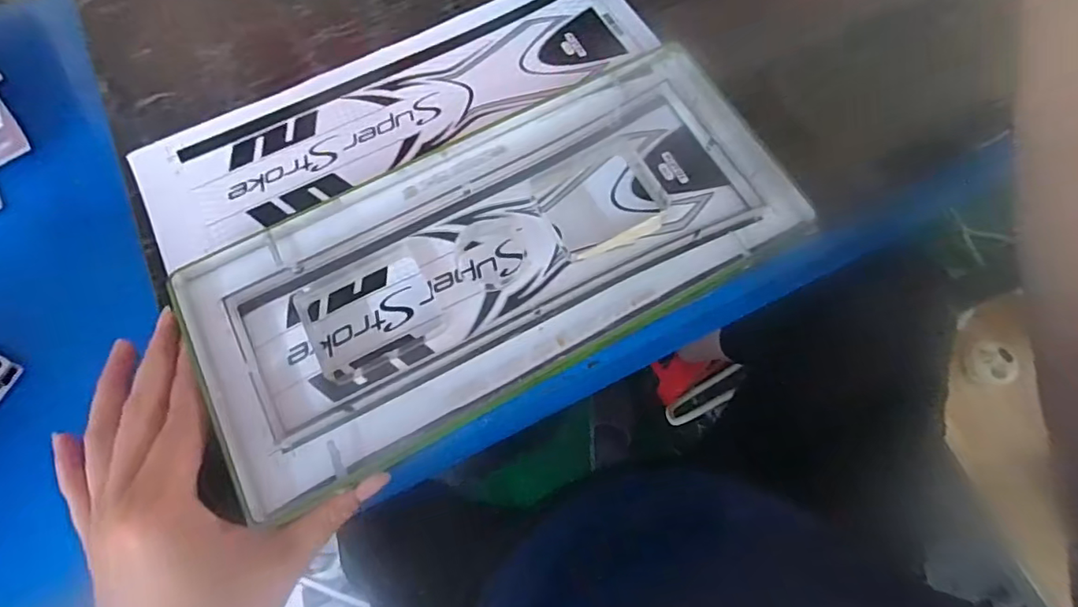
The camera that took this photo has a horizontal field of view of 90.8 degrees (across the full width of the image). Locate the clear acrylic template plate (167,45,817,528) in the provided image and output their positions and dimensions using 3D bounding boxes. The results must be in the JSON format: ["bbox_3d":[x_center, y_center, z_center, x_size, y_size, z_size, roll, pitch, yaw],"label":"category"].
[{"bbox_3d":[-0.021,-0.027,0.279,0.304,0.019,0.141,-28,72,-9],"label":"clear acrylic template plate"}]

